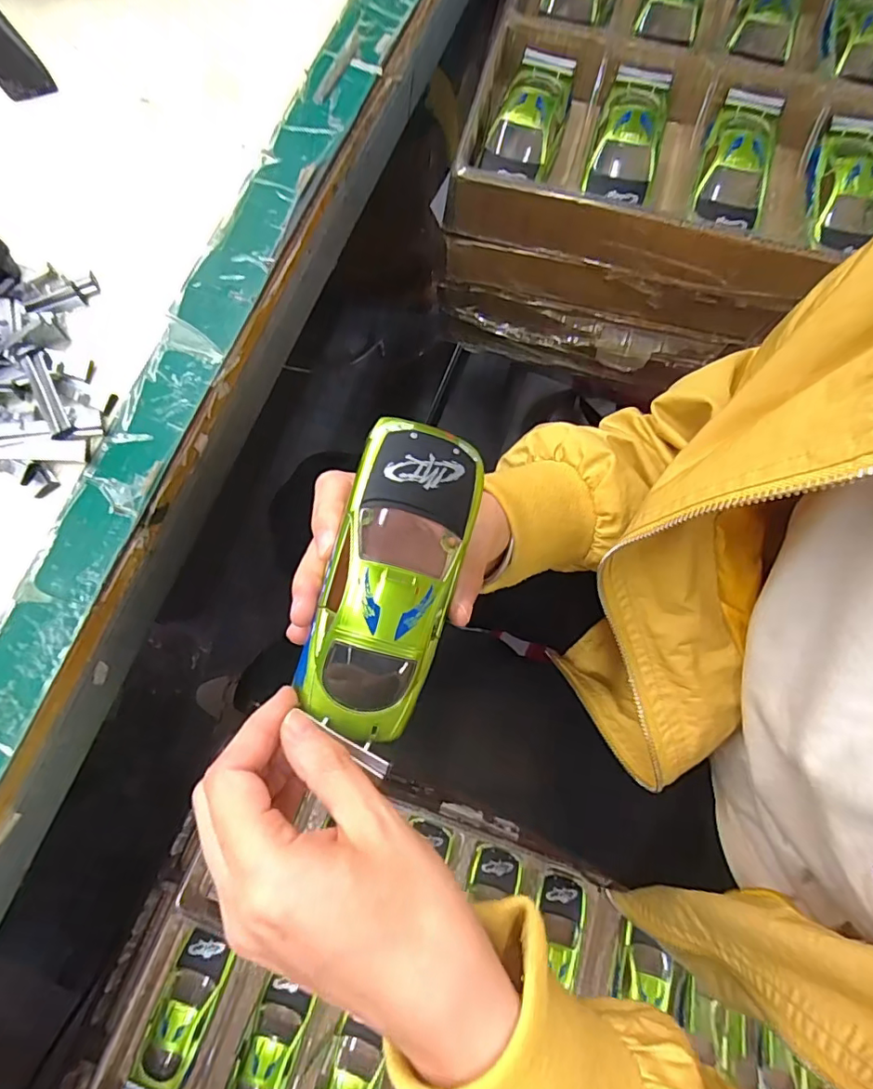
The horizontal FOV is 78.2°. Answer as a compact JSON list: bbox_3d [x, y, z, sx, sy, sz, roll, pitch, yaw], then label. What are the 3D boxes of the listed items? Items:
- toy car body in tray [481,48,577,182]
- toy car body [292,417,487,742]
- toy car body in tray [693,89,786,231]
[{"bbox_3d":[0.069,-0.315,0.410,0.051,0.036,0.112,16,76,3],"label":"toy car body in tray"},{"bbox_3d":[-0.018,0.013,0.211,0.048,0.022,0.124,16,86,3],"label":"toy car body"},{"bbox_3d":[0.217,-0.277,0.387,0.049,0.024,0.108,12,76,2],"label":"toy car body in tray"}]

